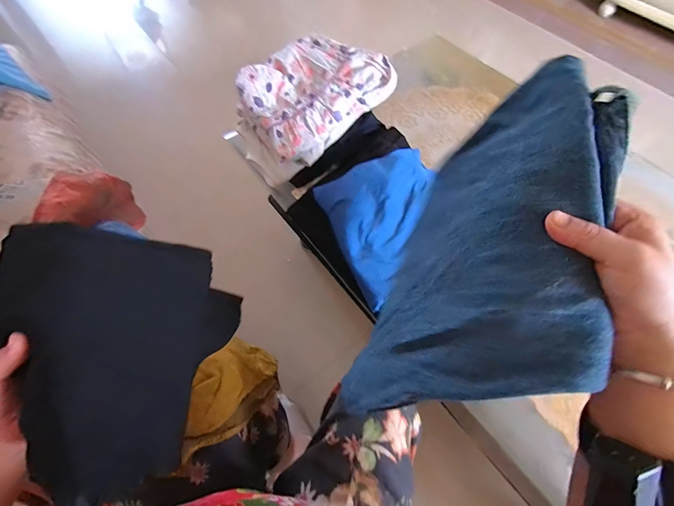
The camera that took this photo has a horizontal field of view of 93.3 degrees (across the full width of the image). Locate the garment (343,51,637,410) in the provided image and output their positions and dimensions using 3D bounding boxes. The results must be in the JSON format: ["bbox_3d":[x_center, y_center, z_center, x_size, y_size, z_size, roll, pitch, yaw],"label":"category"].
[{"bbox_3d":[0.149,0.008,0.307,0.147,0.208,0.318,25,64,10],"label":"garment"}]

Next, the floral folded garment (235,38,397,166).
[{"bbox_3d":[-0.053,-0.344,0.663,0.289,0.085,0.228,-39,79,0],"label":"floral folded garment"}]

